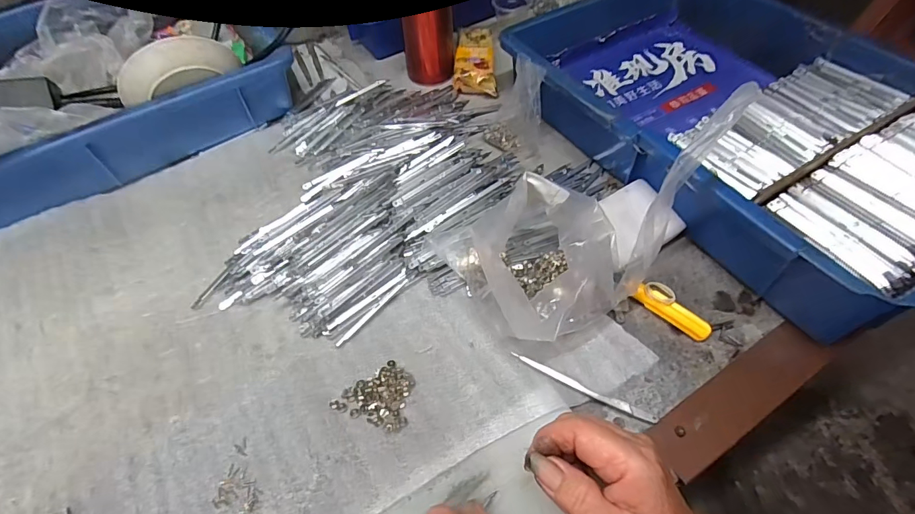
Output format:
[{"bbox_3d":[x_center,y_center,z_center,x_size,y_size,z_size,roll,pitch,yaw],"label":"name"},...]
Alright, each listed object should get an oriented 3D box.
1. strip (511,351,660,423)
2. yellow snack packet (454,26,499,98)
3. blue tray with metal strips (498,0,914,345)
[{"bbox_3d":[0.090,0.095,0.327,0.108,0.004,0.009,21,46,15],"label":"strip"},{"bbox_3d":[0.024,-0.246,0.565,0.048,0.031,0.108,1,55,3],"label":"yellow snack packet"},{"bbox_3d":[0.272,-0.140,0.447,0.295,0.079,0.427,-27,59,-16],"label":"blue tray with metal strips"}]

